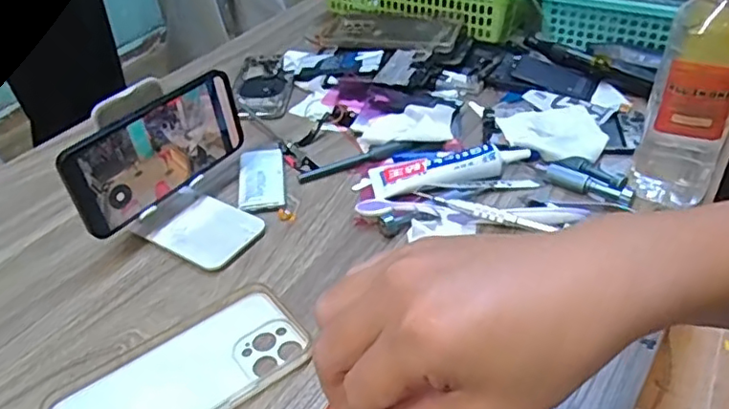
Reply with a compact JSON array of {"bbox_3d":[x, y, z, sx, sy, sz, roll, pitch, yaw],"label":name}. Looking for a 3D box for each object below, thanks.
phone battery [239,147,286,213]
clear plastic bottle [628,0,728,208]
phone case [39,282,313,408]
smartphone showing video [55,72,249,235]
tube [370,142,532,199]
[{"bbox_3d":[-0.094,-0.022,0.553,0.039,0.008,0.088,-8,40,-3],"label":"phone battery"},{"bbox_3d":[0.249,-0.089,0.453,0.061,0.186,0.057,17,44,25],"label":"clear plastic bottle"},{"bbox_3d":[-0.118,0.111,0.394,0.160,0.007,0.082,-29,45,-25],"label":"phone case"},{"bbox_3d":[-0.160,-0.045,0.484,0.013,0.075,0.157,22,46,29],"label":"smartphone showing video"},{"bbox_3d":[0.076,-0.035,0.535,0.140,0.024,0.041,-9,40,-4],"label":"tube"}]

